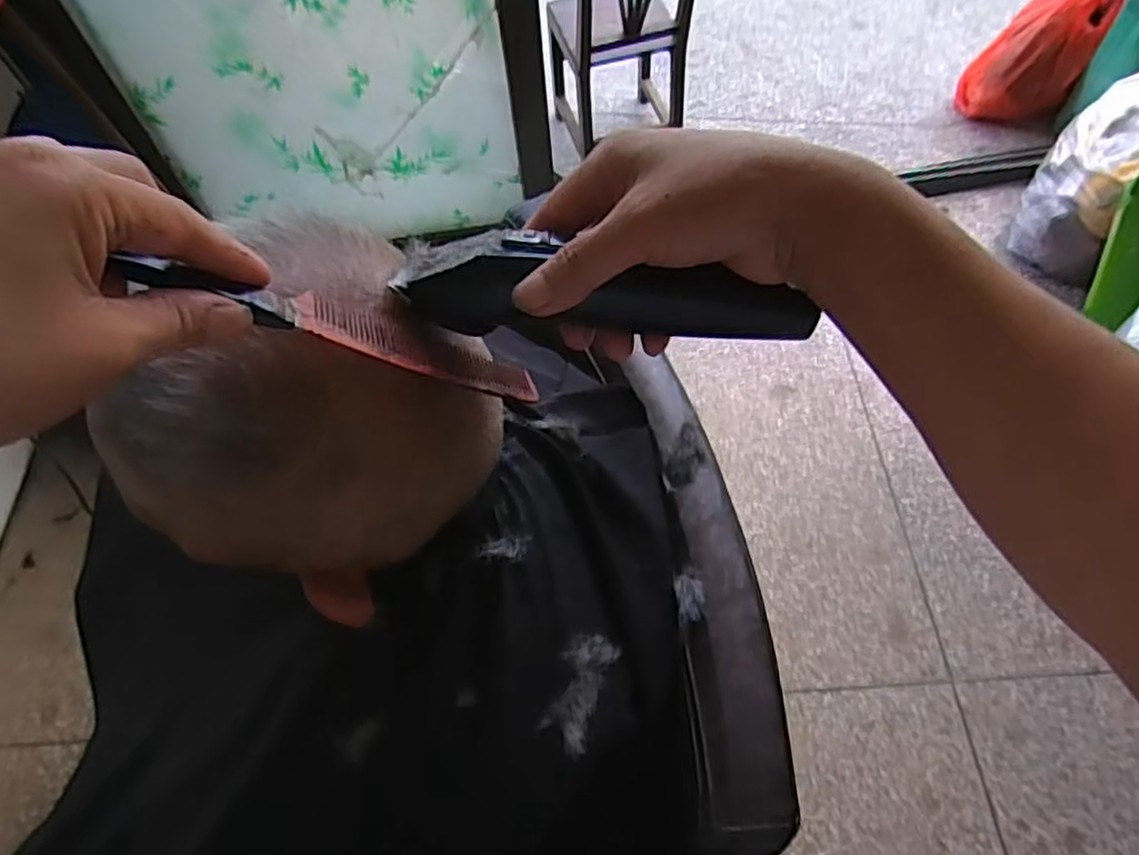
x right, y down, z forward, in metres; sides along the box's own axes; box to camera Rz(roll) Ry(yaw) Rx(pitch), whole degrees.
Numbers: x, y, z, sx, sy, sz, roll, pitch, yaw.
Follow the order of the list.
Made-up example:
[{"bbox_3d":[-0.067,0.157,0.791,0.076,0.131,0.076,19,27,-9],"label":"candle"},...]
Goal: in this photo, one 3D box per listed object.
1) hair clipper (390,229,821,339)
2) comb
[{"bbox_3d":[0.014,-0.054,0.304,0.167,0.038,0.030,5,61,-3],"label":"hair clipper"},{"bbox_3d":[-0.079,-0.037,0.277,0.009,0.163,0.032,-37,54,34],"label":"comb"}]

